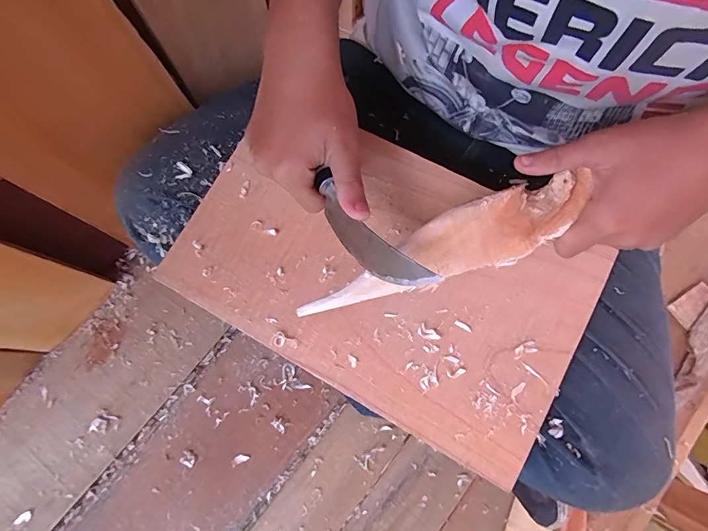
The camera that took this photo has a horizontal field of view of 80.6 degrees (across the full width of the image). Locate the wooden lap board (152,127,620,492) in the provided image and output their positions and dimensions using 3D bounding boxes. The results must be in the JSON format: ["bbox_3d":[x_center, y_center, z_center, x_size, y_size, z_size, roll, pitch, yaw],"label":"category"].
[{"bbox_3d":[0.020,0.000,0.345,0.321,0.023,0.199,29,78,6],"label":"wooden lap board"}]

